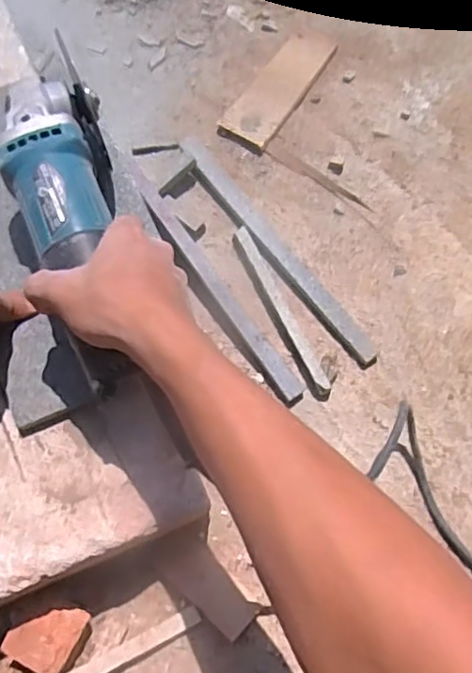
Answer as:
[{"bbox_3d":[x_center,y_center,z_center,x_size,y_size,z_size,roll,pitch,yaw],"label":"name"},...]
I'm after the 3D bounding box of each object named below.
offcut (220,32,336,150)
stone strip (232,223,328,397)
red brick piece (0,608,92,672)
[{"bbox_3d":[0.049,-0.279,0.665,0.060,0.007,0.164,31,74,11],"label":"offcut"},{"bbox_3d":[0.043,-0.027,0.570,0.017,0.019,0.181,-23,72,-7],"label":"stone strip"},{"bbox_3d":[-0.145,0.232,0.469,0.051,0.037,0.049,26,73,9],"label":"red brick piece"}]

